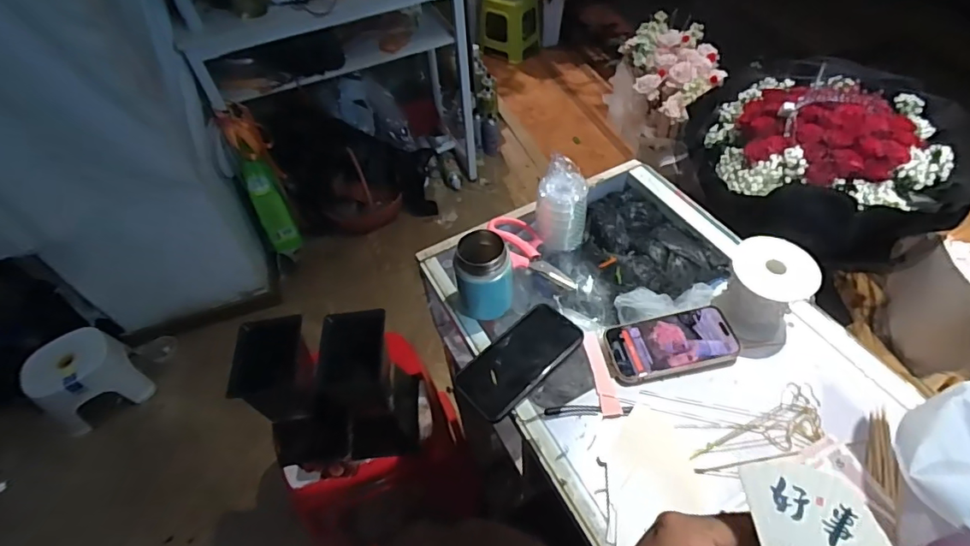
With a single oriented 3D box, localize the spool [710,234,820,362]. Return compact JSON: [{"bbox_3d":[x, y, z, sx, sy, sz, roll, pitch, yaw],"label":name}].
[{"bbox_3d":[0.328,0.028,0.597,0.092,0.101,0.099,32,60,26],"label":"spool"}]

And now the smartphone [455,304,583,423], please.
[{"bbox_3d":[0.041,0.102,0.604,0.161,0.013,0.073,-38,58,-23],"label":"smartphone"}]

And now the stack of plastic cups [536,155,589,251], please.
[{"bbox_3d":[0.107,-0.093,0.700,0.070,0.108,0.064,5,52,9],"label":"stack of plastic cups"}]

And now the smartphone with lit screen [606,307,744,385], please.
[{"bbox_3d":[0.222,0.086,0.606,0.152,0.018,0.074,-11,51,-4],"label":"smartphone with lit screen"}]

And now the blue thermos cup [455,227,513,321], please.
[{"bbox_3d":[-0.001,0.003,0.622,0.068,0.101,0.058,-6,51,0],"label":"blue thermos cup"}]

